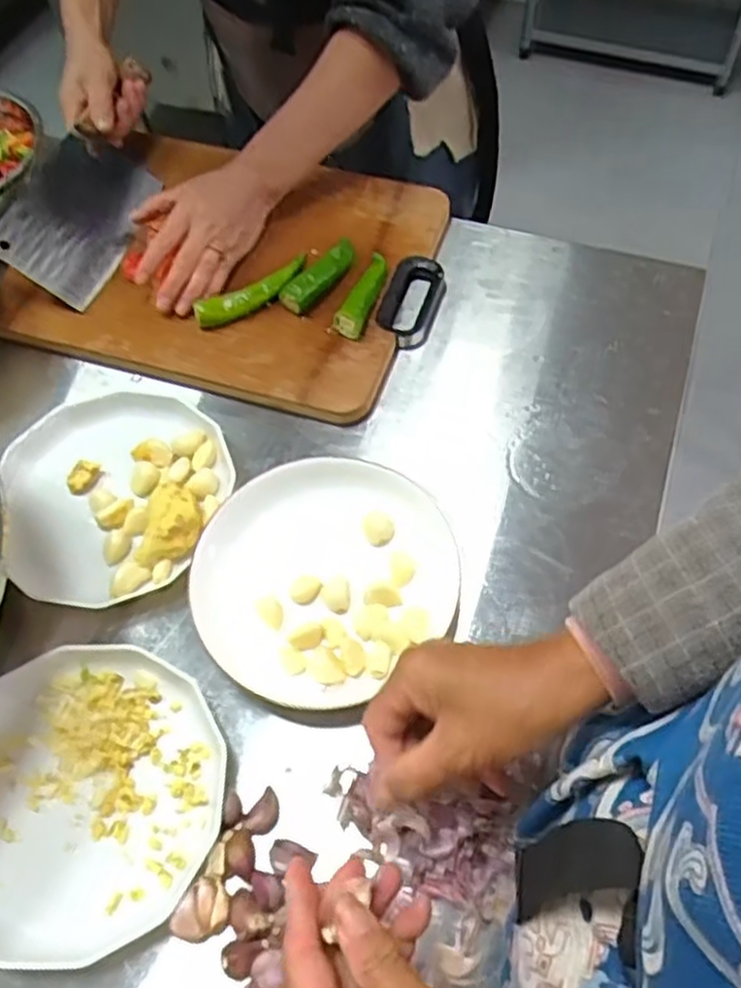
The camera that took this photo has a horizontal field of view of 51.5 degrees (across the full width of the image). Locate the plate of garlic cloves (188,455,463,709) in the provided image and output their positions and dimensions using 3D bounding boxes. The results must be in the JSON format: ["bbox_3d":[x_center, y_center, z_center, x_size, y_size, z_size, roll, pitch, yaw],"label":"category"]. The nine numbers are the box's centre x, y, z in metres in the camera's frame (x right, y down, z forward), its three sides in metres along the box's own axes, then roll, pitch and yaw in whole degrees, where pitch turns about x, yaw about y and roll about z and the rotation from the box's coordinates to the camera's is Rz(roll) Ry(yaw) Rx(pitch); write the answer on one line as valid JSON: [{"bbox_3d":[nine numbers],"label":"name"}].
[{"bbox_3d":[-0.034,0.058,0.580,0.201,0.038,0.175,-38,65,-17],"label":"plate of garlic cloves"}]

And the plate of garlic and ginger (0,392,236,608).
[{"bbox_3d":[-0.220,-0.007,0.632,0.183,0.033,0.193,15,62,12],"label":"plate of garlic and ginger"}]

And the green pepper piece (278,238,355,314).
[{"bbox_3d":[-0.046,-0.213,0.734,0.027,0.030,0.105,36,69,21],"label":"green pepper piece"}]

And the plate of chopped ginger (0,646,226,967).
[{"bbox_3d":[-0.205,0.205,0.526,0.198,0.022,0.193,-2,60,3],"label":"plate of chopped ginger"}]

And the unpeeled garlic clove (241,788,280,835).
[{"bbox_3d":[-0.071,0.215,0.516,0.019,0.012,0.030,31,66,16],"label":"unpeeled garlic clove"}]

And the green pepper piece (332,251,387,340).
[{"bbox_3d":[-0.003,-0.188,0.721,0.027,0.031,0.095,21,64,15],"label":"green pepper piece"}]

